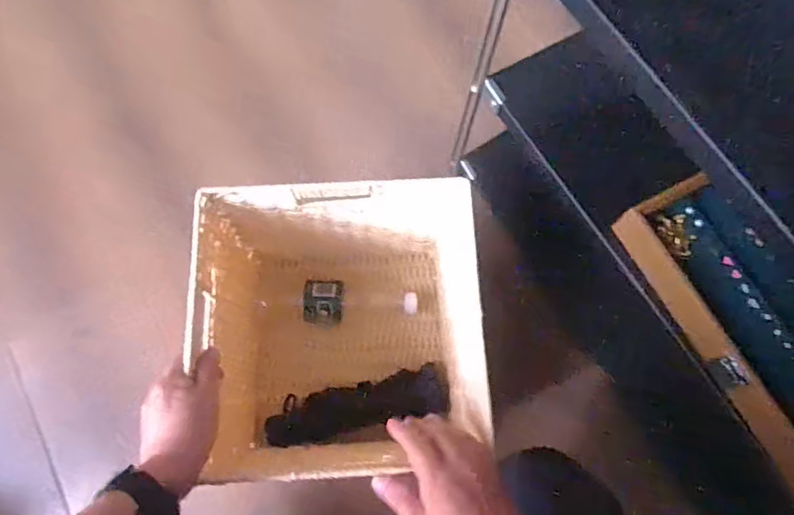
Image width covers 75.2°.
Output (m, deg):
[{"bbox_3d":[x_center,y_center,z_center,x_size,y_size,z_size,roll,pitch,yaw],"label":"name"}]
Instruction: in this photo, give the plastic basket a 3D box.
[{"bbox_3d":[-0.070,0.087,0.646,0.276,0.282,0.294,-1,73,-2],"label":"plastic basket"}]

